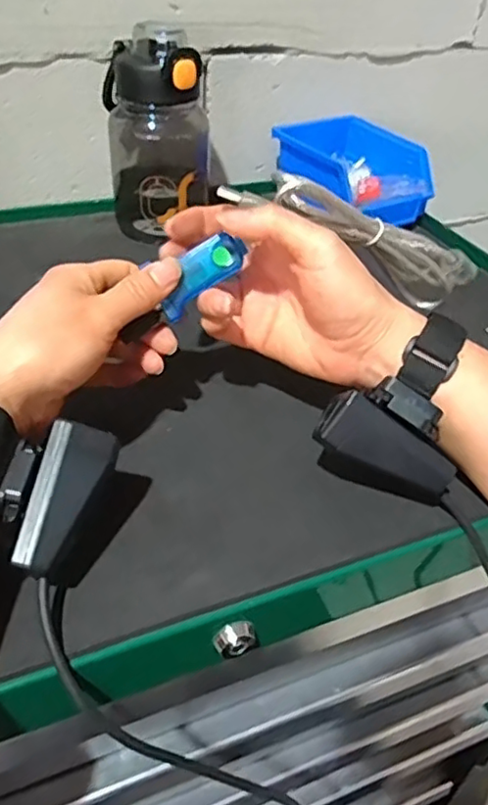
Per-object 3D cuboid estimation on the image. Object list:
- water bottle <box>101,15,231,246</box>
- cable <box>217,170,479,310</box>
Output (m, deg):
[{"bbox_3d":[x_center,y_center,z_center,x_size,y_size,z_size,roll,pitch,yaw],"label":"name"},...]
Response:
[{"bbox_3d":[-0.068,-0.236,0.570,0.103,0.162,0.078,-8,42,-14],"label":"water bottle"},{"bbox_3d":[0.067,-0.096,0.372,0.164,0.037,0.019,21,36,-21],"label":"cable"}]

